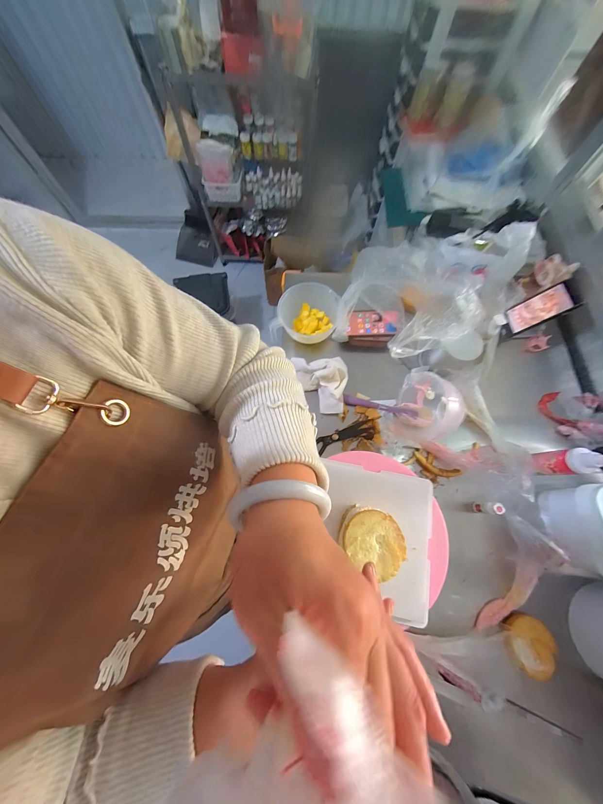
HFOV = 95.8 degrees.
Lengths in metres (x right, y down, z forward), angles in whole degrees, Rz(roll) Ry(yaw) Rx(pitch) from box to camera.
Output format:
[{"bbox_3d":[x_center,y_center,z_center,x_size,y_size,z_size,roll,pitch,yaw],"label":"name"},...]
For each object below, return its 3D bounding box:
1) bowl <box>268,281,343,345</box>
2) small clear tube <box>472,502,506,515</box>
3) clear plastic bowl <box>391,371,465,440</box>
[{"bbox_3d":[0.013,-0.218,0.711,0.156,0.100,0.142,0,71,-1],"label":"bowl"},{"bbox_3d":[0.401,0.229,0.587,0.028,0.075,0.024,4,71,0],"label":"small clear tube"},{"bbox_3d":[0.297,0.014,0.624,0.130,0.113,0.143,18,72,5],"label":"clear plastic bowl"}]

